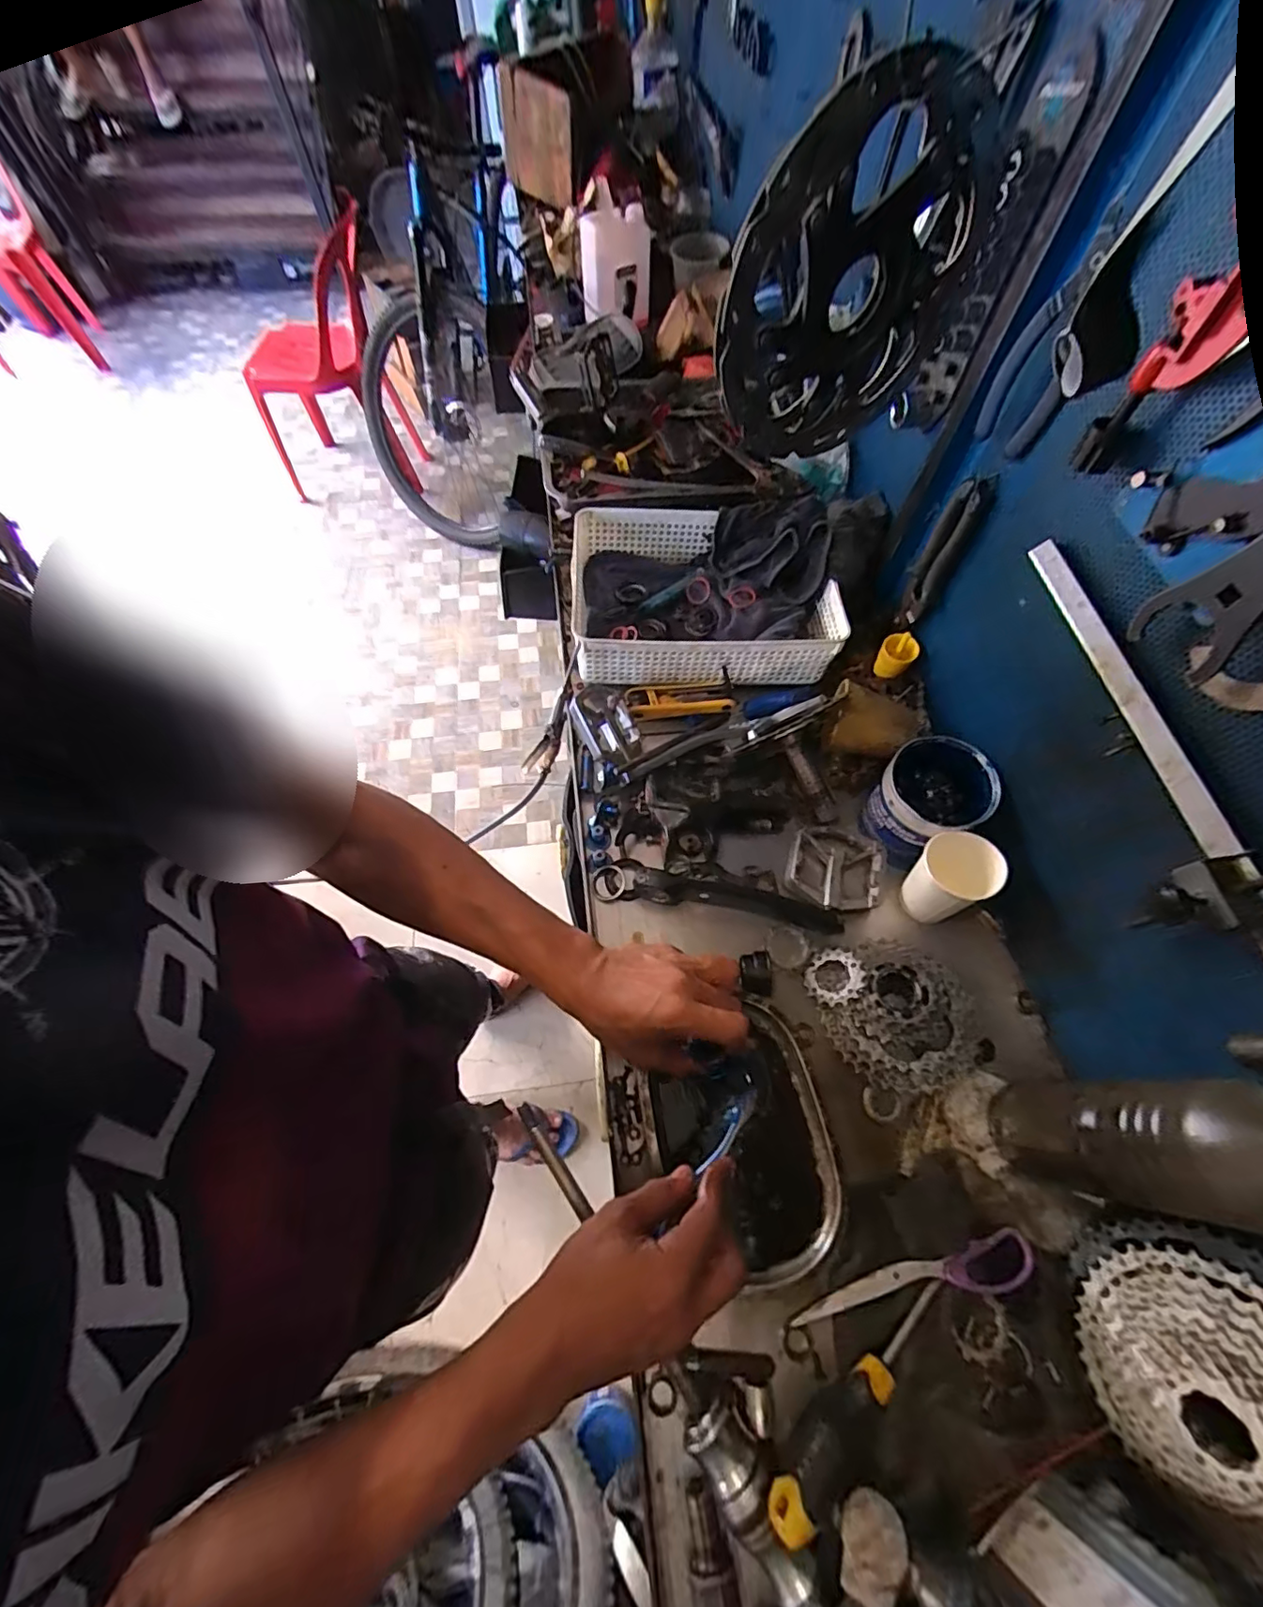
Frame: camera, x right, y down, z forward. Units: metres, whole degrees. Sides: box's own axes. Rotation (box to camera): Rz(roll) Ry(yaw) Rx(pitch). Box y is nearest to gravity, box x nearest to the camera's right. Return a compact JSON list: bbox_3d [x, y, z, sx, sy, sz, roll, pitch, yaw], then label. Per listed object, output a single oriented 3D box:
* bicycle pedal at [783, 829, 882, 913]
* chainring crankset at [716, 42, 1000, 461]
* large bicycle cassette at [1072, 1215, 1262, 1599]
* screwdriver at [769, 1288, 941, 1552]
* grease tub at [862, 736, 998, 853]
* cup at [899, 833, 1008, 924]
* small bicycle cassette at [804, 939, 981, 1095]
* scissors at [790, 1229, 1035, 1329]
[{"bbox_3d":[0.218,0.073,0.607,0.095,0.023,0.093,20,63,10],"label":"bicycle pedal"},{"bbox_3d":[0.112,-0.265,0.297,0.149,0.155,0.016,-21,64,-11],"label":"chainring crankset"},{"bbox_3d":[0.376,0.377,0.349,0.035,0.176,0.181,13,38,-30],"label":"large bicycle cassette"},{"bbox_3d":[0.162,0.420,0.401,0.187,0.031,0.036,-21,63,-33],"label":"screwdriver"},{"bbox_3d":[0.309,-0.002,0.594,0.102,0.098,0.098,31,66,15],"label":"grease tub"},{"bbox_3d":[0.303,0.078,0.553,0.059,0.106,0.064,0,62,-1],"label":"cup"},{"bbox_3d":[0.250,0.192,0.530,0.134,0.039,0.141,-15,63,-9],"label":"small bicycle cassette"},{"bbox_3d":[0.223,0.382,0.443,0.192,0.006,0.033,-17,51,-2],"label":"scissors"}]

